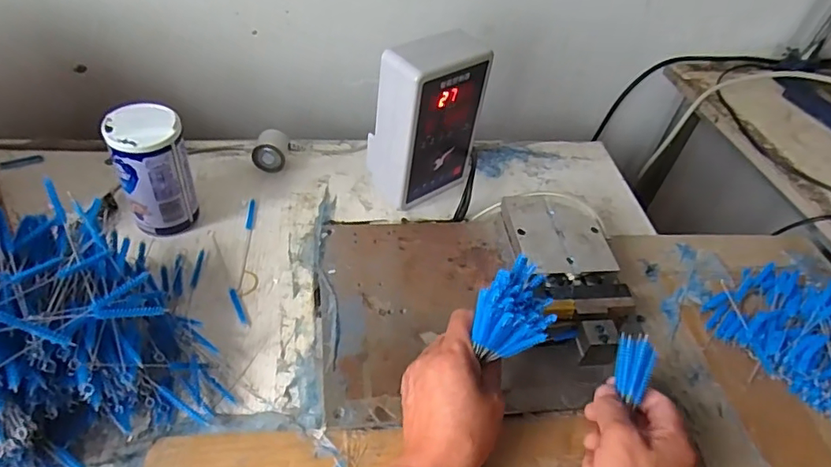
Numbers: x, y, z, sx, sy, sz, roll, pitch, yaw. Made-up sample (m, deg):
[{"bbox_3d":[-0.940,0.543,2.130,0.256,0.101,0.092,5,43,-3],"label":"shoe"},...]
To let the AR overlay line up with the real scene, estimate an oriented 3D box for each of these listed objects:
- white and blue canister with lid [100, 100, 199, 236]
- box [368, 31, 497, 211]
[{"bbox_3d":[-0.259,-0.058,0.534,0.068,0.124,0.058,-17,52,-23],"label":"white and blue canister with lid"},{"bbox_3d":[0.012,-0.128,0.594,0.109,0.183,0.068,-28,57,-30],"label":"box"}]

